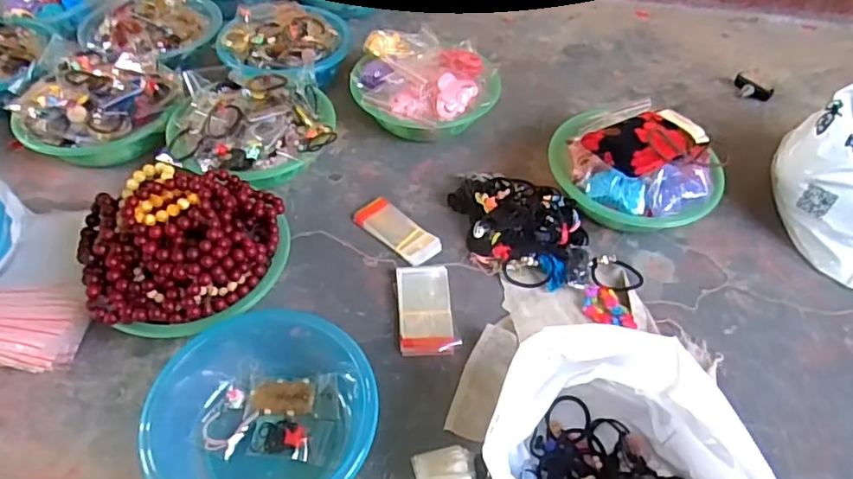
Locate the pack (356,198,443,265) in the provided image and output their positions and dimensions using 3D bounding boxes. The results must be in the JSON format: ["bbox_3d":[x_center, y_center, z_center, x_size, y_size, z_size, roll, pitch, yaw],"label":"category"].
[{"bbox_3d":[-0.041,-0.012,0.819,0.124,0.014,0.055,35,56,25],"label":"pack"}]

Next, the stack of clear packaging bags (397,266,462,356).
[{"bbox_3d":[-0.001,0.088,0.730,0.067,0.019,0.129,-2,49,-4],"label":"stack of clear packaging bags"}]

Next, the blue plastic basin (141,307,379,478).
[{"bbox_3d":[-0.165,0.179,0.616,0.228,0.076,0.221,1,49,-1],"label":"blue plastic basin"}]

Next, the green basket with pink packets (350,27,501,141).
[{"bbox_3d":[-0.002,-0.250,0.965,0.235,0.110,0.223,-5,49,-7],"label":"green basket with pink packets"}]

